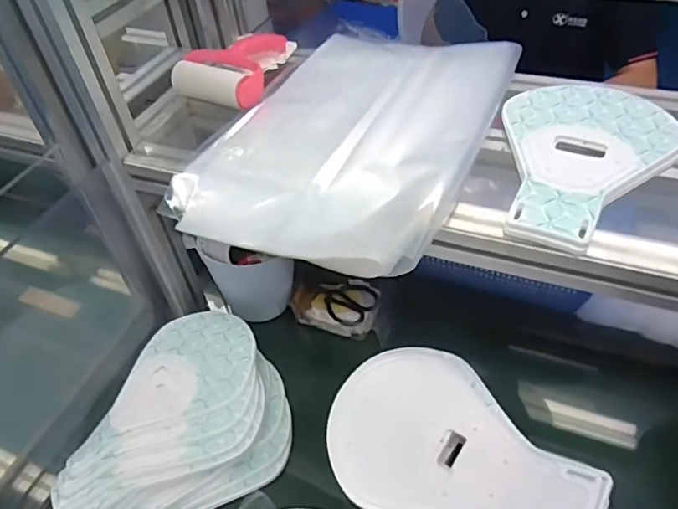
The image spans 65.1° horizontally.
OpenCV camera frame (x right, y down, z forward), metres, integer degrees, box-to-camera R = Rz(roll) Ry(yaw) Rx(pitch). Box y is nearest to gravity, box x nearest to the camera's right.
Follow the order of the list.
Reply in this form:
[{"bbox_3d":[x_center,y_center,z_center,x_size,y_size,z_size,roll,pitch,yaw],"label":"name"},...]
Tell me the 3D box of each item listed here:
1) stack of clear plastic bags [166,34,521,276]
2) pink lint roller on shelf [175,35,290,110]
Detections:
[{"bbox_3d":[0.024,-0.146,0.603,0.271,0.034,0.398,18,50,21],"label":"stack of clear plastic bags"},{"bbox_3d":[-0.119,-0.251,0.689,0.111,0.043,0.175,19,51,22],"label":"pink lint roller on shelf"}]

